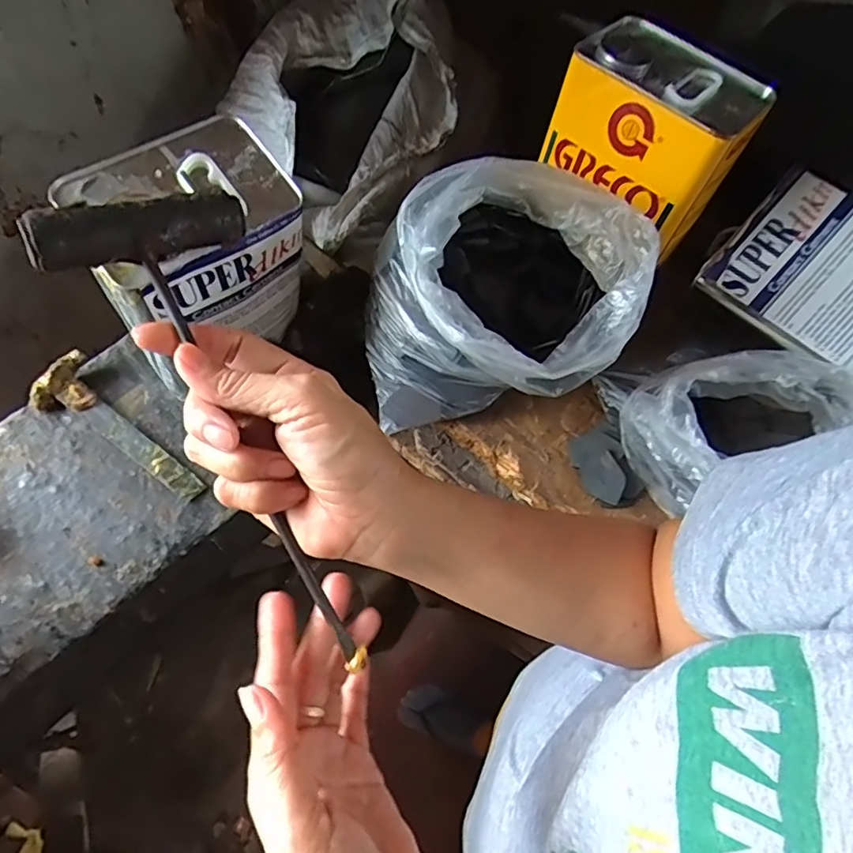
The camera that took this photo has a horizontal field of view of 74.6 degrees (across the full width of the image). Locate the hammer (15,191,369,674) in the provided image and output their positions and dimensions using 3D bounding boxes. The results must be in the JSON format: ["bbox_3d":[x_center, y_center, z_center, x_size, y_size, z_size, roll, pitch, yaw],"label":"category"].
[{"bbox_3d":[-0.081,0.002,0.259,0.088,0.021,0.232,-28,96,-20],"label":"hammer"}]

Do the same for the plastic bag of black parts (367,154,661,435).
[{"bbox_3d":[0.061,-0.103,0.477,0.211,0.180,0.153,10,58,1],"label":"plastic bag of black parts"}]

